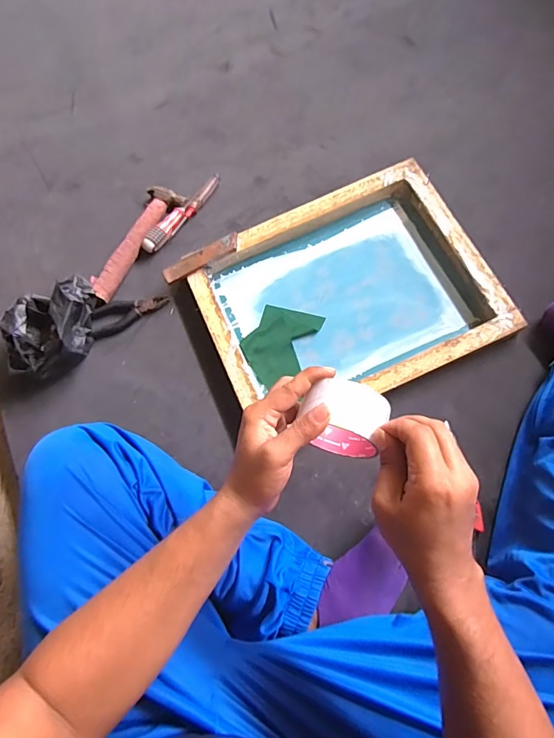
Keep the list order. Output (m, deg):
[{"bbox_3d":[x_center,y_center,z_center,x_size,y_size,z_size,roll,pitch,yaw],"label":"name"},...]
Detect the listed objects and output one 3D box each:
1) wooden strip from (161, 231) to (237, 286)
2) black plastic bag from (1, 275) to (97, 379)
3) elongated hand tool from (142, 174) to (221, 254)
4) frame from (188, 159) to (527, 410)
[{"bbox_3d":[-0.136,-0.202,0.794,0.150,0.013,0.032,-32,73,-7],"label":"wooden strip"},{"bbox_3d":[-0.390,-0.074,0.757,0.124,0.108,0.176,8,75,6],"label":"black plastic bag"},{"bbox_3d":[-0.183,-0.306,0.856,0.036,0.024,0.211,37,80,9],"label":"elongated hand tool"},{"bbox_3d":[0.116,-0.131,0.775,0.476,0.063,0.379,-24,72,-4],"label":"frame"}]

